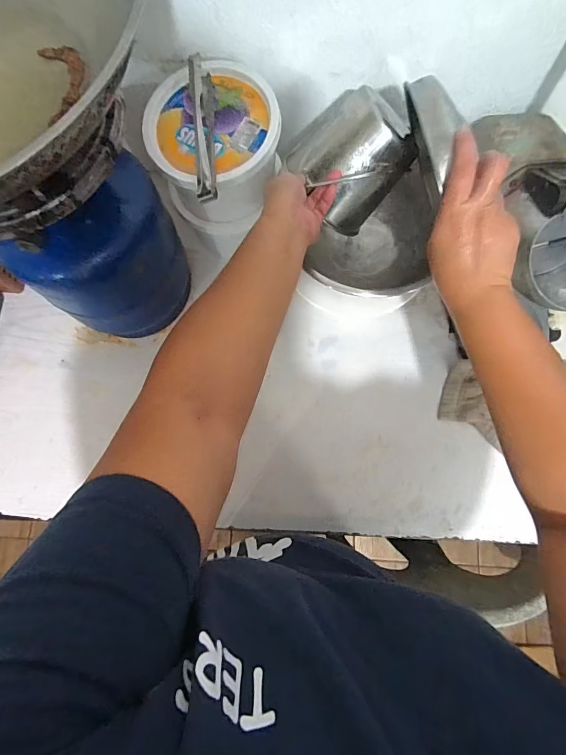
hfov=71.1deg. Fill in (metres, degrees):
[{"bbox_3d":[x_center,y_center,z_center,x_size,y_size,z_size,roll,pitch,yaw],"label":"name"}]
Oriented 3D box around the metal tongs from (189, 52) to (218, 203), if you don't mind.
[{"bbox_3d":[-0.094,-0.299,0.478,0.025,0.041,0.183,-4,77,0],"label":"metal tongs"}]

